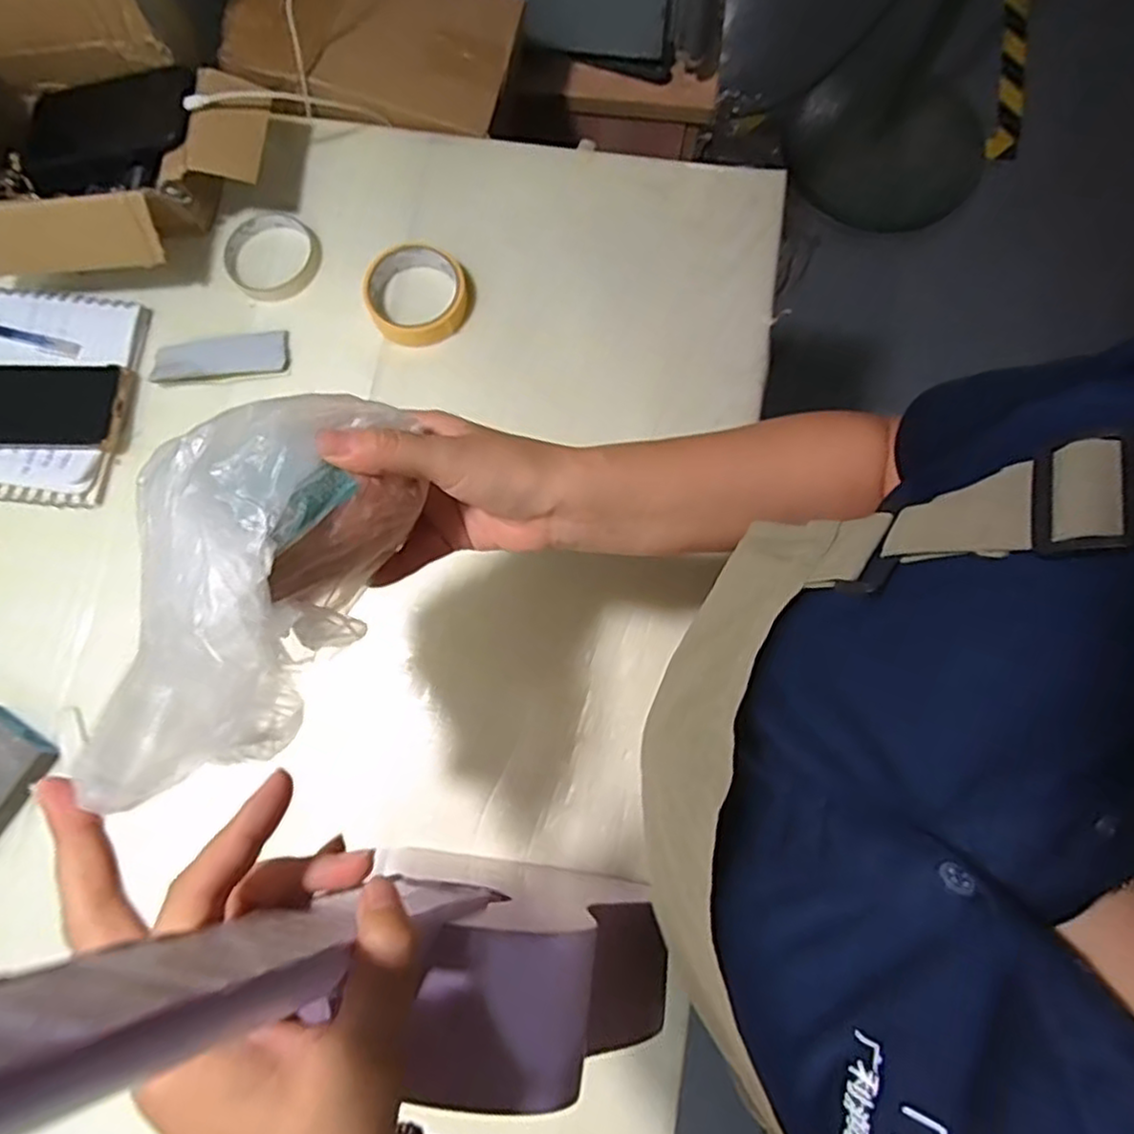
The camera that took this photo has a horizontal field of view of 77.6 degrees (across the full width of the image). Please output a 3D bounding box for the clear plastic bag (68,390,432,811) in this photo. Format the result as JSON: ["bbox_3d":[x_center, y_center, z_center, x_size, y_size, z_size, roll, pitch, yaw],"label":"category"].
[{"bbox_3d":[-0.128,-0.004,0.279,0.080,0.092,0.162,23,78,4],"label":"clear plastic bag"}]

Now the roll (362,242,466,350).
[{"bbox_3d":[-0.129,-0.235,0.609,0.087,0.024,0.085,0,78,2],"label":"roll"}]

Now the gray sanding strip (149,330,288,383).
[{"bbox_3d":[-0.302,-0.182,0.616,0.114,0.005,0.039,-7,78,1],"label":"gray sanding strip"}]

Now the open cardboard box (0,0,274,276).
[{"bbox_3d":[-0.395,-0.347,0.583,0.270,0.129,0.185,2,80,1],"label":"open cardboard box"}]

